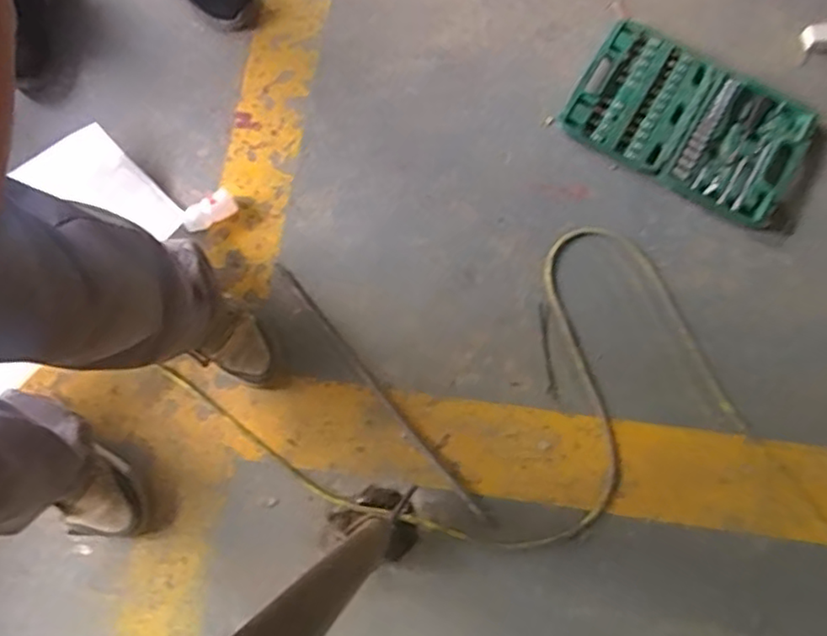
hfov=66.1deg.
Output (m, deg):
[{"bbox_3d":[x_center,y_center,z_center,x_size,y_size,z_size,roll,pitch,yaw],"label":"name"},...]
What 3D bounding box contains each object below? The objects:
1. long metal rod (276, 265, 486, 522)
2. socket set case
[{"bbox_3d":[-0.059,0.111,1.012,0.018,0.007,0.505,-38,80,-9],"label":"long metal rod"},{"bbox_3d":[0.476,-0.345,1.105,0.386,0.041,0.248,32,78,7],"label":"socket set case"}]

